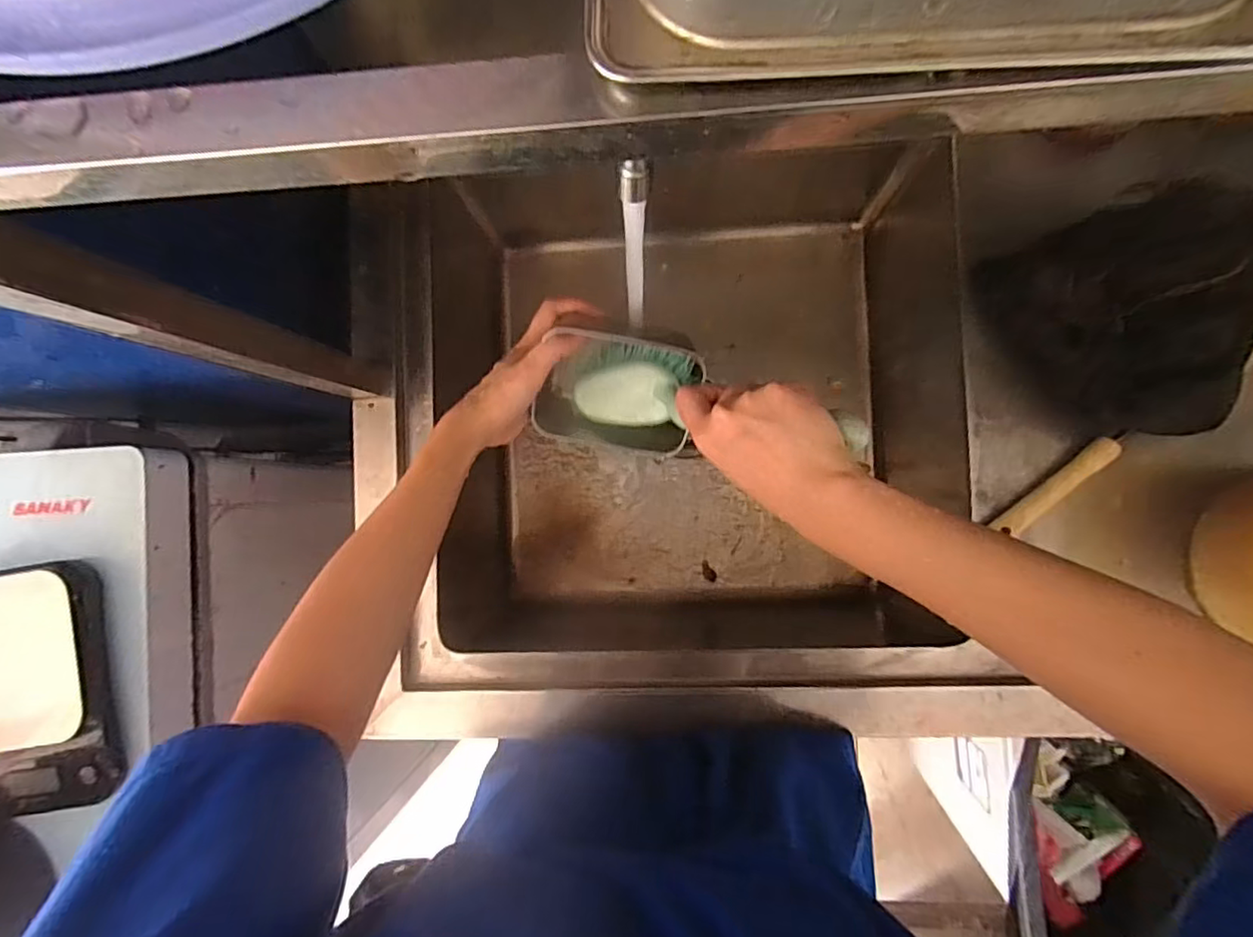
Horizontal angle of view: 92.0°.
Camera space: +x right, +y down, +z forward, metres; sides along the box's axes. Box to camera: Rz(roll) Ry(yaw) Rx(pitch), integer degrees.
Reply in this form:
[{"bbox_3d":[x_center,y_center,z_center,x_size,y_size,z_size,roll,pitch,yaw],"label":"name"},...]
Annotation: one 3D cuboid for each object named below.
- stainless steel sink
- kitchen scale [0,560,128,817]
[{"bbox_3d":[0.040,-0.068,0.688,0.566,0.276,0.602,-2,88,5],"label":"stainless steel sink"},{"bbox_3d":[-0.481,0.177,0.482,0.140,0.038,0.193,-8,87,4],"label":"kitchen scale"}]

